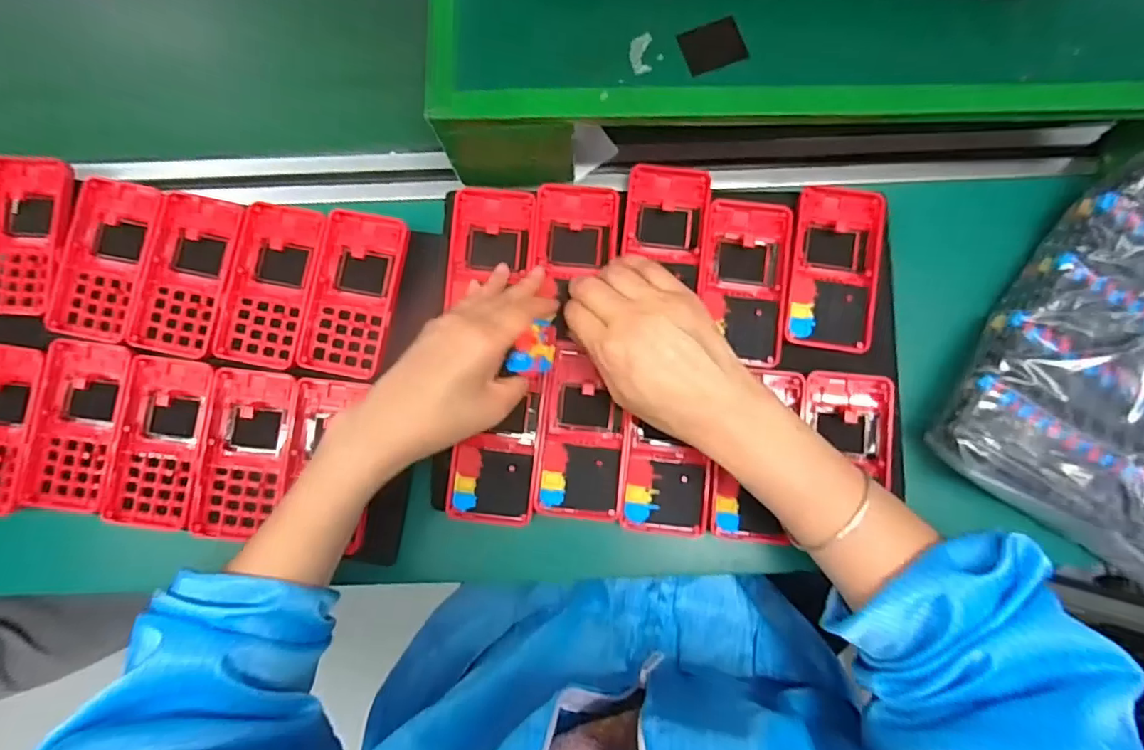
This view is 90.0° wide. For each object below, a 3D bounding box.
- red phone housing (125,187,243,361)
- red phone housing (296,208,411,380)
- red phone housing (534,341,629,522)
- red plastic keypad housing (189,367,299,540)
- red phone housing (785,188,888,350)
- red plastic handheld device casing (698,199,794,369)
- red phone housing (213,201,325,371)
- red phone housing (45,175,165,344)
[{"bbox_3d":[-0.291,-0.076,0.434,0.066,0.012,0.121,10,82,2],"label":"red phone housing"},{"bbox_3d":[-0.161,-0.062,0.425,0.064,0.013,0.125,11,82,2],"label":"red phone housing"},{"bbox_3d":[0.010,0.041,0.412,0.059,0.008,0.119,7,82,1],"label":"red phone housing"},{"bbox_3d":[-0.237,0.057,0.417,0.063,0.009,0.121,5,82,1],"label":"red plastic keypad housing"},{"bbox_3d":[0.196,-0.081,0.428,0.063,0.013,0.122,9,82,4],"label":"red phone housing"},{"bbox_3d":[0.127,-0.071,0.424,0.063,0.008,0.121,8,82,1],"label":"red plastic handheld device casing"},{"bbox_3d":[-0.226,-0.068,0.431,0.063,0.008,0.123,10,82,2],"label":"red phone housing"},{"bbox_3d":[-0.352,-0.088,0.438,0.064,0.016,0.123,8,82,1],"label":"red phone housing"}]

